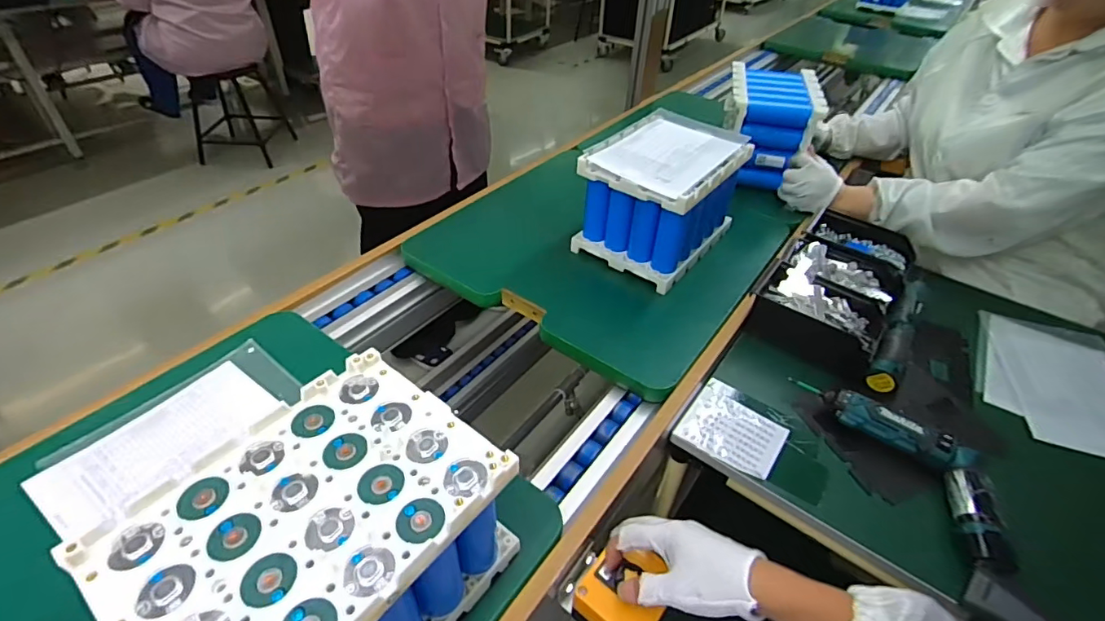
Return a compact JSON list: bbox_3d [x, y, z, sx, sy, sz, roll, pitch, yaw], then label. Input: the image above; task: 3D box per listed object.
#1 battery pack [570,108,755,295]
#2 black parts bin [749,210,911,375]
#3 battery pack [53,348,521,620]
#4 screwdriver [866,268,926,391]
[{"bbox_3d":[0.177,-0.181,0.842,0.176,0.181,0.255,29,47,26],"label":"battery pack"},{"bbox_3d":[0.453,-0.036,0.821,0.199,0.061,0.358,28,47,25],"label":"black parts bin"},{"bbox_3d":[-0.167,0.183,0.399,0.176,0.146,0.230,30,48,27],"label":"battery pack"},{"bbox_3d":[0.505,0.023,0.755,0.043,0.038,0.273,27,47,24],"label":"screwdriver"}]

